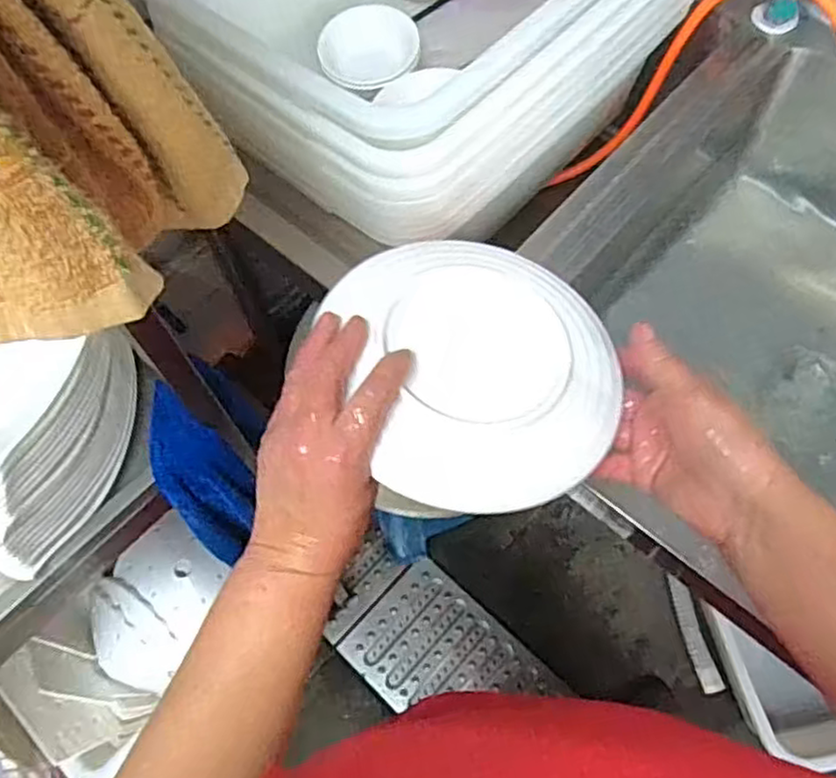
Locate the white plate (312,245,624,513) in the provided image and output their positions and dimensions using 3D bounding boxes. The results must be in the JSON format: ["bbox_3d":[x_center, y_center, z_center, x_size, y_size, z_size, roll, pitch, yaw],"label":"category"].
[{"bbox_3d":[0.041,-0.019,0.446,0.166,0.035,0.185,-18,79,-16],"label":"white plate"}]

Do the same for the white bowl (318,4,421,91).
[{"bbox_3d":[-0.052,-0.371,0.777,0.109,0.043,0.107,-1,63,3],"label":"white bowl"}]

